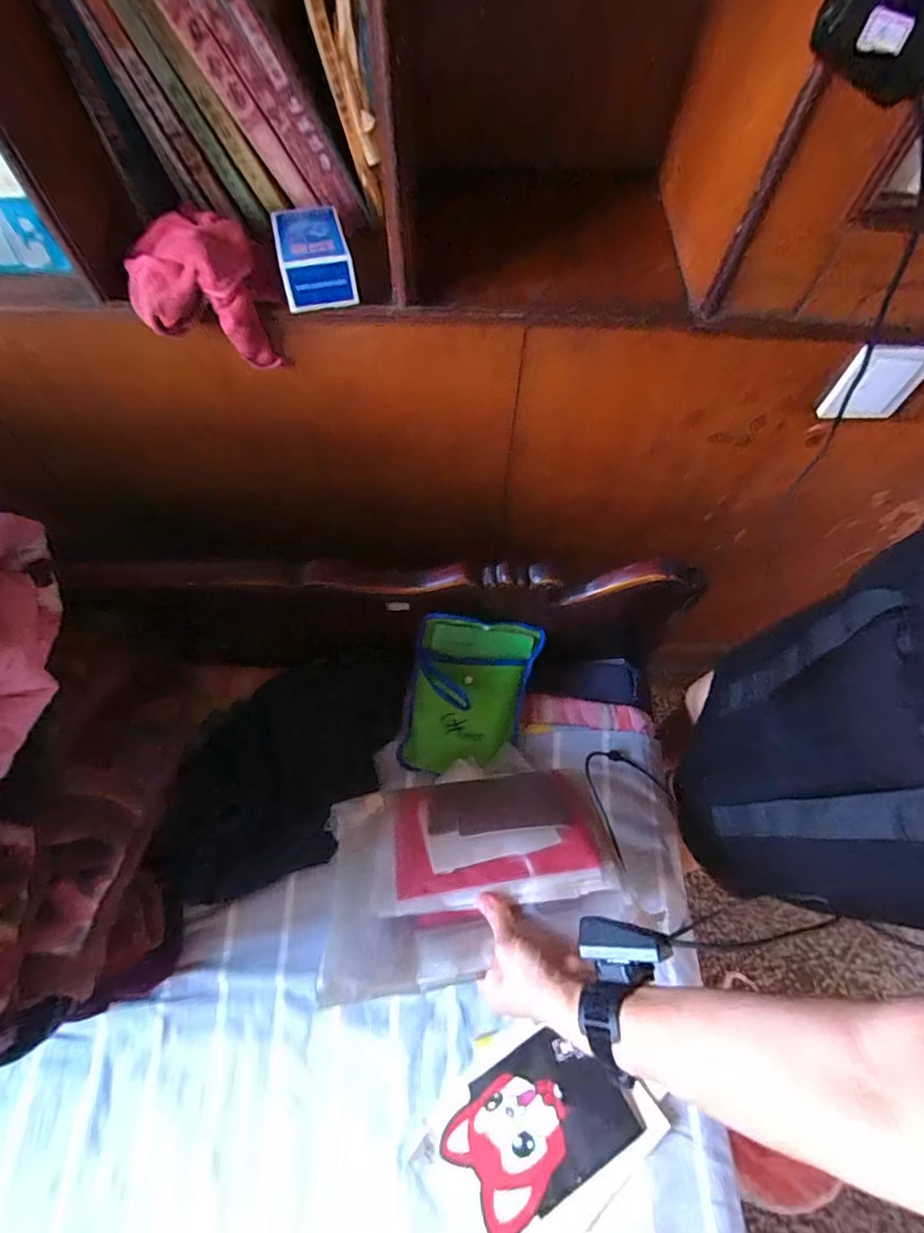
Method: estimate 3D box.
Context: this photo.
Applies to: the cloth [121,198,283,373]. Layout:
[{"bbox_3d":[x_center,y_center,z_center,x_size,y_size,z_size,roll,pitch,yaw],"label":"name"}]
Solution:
[{"bbox_3d":[-0.246,-0.306,0.489,0.117,0.098,0.092,-19,66,-11],"label":"cloth"}]

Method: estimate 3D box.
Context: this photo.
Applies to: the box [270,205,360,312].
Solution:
[{"bbox_3d":[-0.142,-0.346,0.491,0.068,0.045,0.101,-14,65,-9],"label":"box"}]

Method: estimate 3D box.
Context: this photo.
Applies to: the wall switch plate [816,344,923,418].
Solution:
[{"bbox_3d":[0.466,-0.261,0.575,0.091,0.089,0.013,-1,64,-3],"label":"wall switch plate"}]

